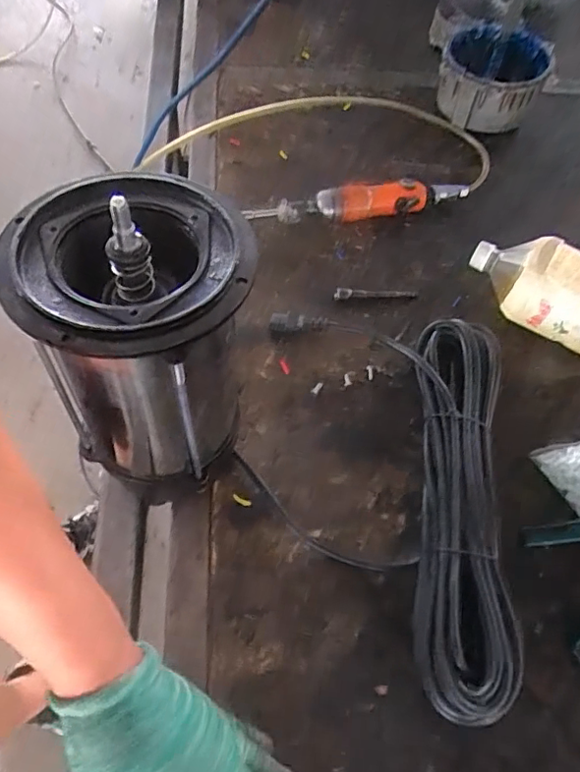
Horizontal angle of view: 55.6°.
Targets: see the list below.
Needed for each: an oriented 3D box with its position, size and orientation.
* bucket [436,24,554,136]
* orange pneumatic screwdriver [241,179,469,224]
[{"bbox_3d":[0.282,-0.438,0.779,0.136,0.087,0.144,2,61,-3],"label":"bucket"},{"bbox_3d":[0.094,-0.233,0.690,0.281,0.039,0.049,-11,63,-10],"label":"orange pneumatic screwdriver"}]

